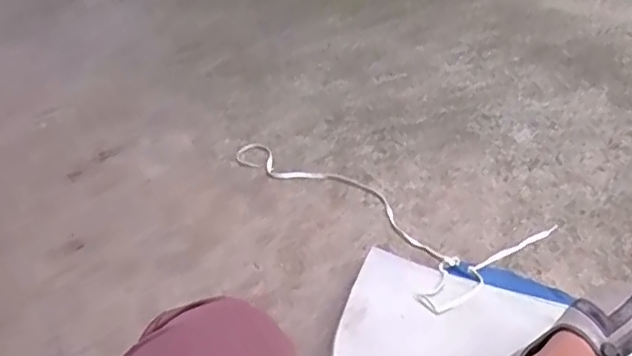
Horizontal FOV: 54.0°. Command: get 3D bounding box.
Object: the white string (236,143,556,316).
[{"bbox_3d":[0.109,0.020,1.063,0.255,0.024,0.501,-32,49,-26],"label":"white string"}]

